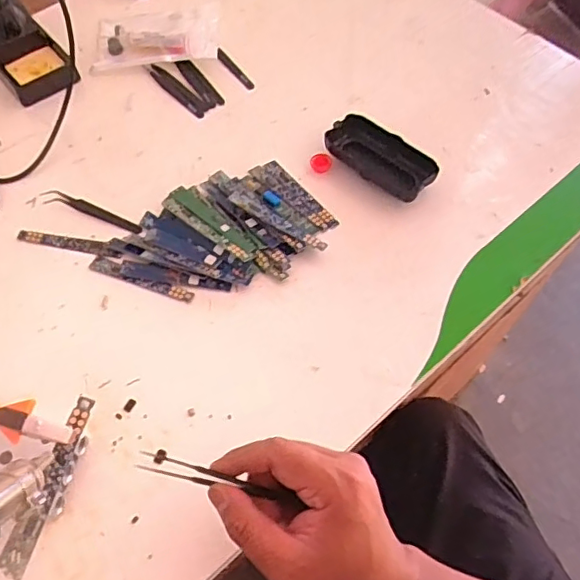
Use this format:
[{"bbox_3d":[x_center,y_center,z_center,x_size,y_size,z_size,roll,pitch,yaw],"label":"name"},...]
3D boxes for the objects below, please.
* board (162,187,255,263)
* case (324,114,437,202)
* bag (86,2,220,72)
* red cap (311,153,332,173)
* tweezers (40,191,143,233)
[{"bbox_3d":[-0.073,-0.061,0.518,0.102,0.004,0.027,37,57,17],"label":"board"},{"bbox_3d":[0.090,-0.130,0.553,0.107,0.027,0.052,38,68,19],"label":"case"},{"bbox_3d":[-0.153,-0.296,0.656,0.140,0.019,0.095,-7,61,-3],"label":"bag"},{"bbox_3d":[0.031,-0.125,0.564,0.020,0.006,0.022,0,61,0],"label":"red cap"},{"bbox_3d":[-0.189,-0.076,0.539,0.108,0.004,0.015,18,63,10],"label":"tweezers"}]

